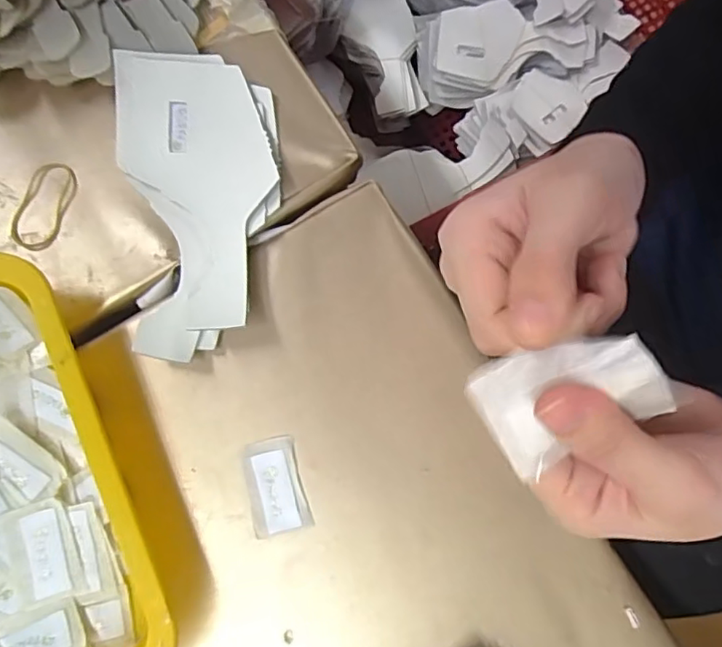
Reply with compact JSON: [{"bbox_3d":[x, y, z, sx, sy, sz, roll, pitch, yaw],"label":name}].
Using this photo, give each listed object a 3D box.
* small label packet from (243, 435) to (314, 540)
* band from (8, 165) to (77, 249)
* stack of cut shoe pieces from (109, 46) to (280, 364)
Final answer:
[{"bbox_3d":[-0.051,0.096,0.343,0.032,0.004,0.054,-14,78,-2],"label":"small label packet"},{"bbox_3d":[-0.208,-0.077,0.378,0.032,0.004,0.060,16,79,5],"label":"band"},{"bbox_3d":[-0.099,-0.081,0.368,0.096,0.027,0.194,-9,78,-1],"label":"stack of cut shoe pieces"}]

